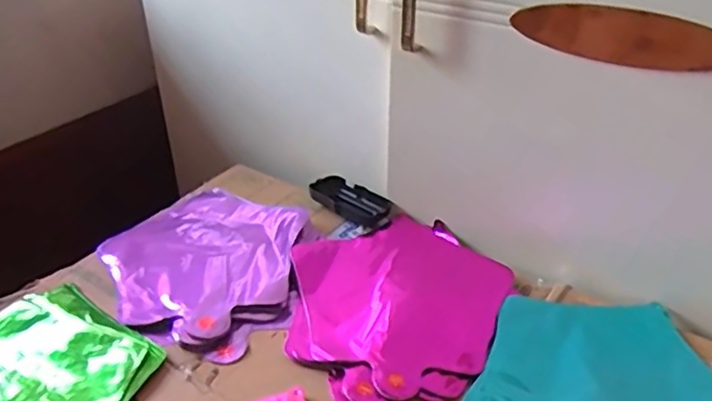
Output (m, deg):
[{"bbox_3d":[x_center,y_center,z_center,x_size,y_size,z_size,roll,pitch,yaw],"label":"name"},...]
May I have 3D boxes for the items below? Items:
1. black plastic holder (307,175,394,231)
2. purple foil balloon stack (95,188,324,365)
[{"bbox_3d":[-0.003,-0.002,0.802,0.110,0.016,0.060,21,40,27],"label":"black plastic holder"},{"bbox_3d":[-0.163,0.062,0.710,0.243,0.014,0.233,17,38,22],"label":"purple foil balloon stack"}]

